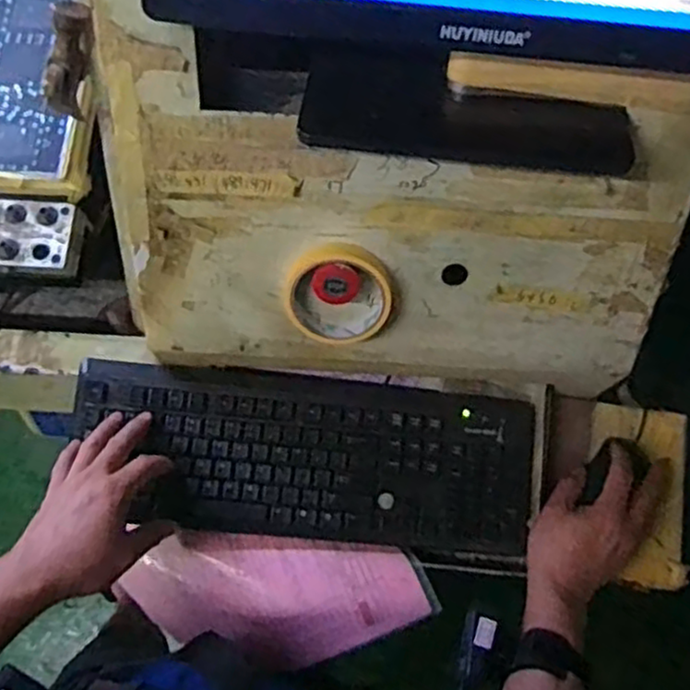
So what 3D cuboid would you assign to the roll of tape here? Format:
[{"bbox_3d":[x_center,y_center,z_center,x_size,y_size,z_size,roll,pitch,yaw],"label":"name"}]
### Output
[{"bbox_3d":[-0.007,-0.042,0.616,0.095,0.098,0.020,42,32,-26],"label":"roll of tape"}]

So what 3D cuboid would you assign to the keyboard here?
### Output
[{"bbox_3d":[-0.034,0.107,0.701,0.440,0.022,0.158,9,73,-4],"label":"keyboard"}]

